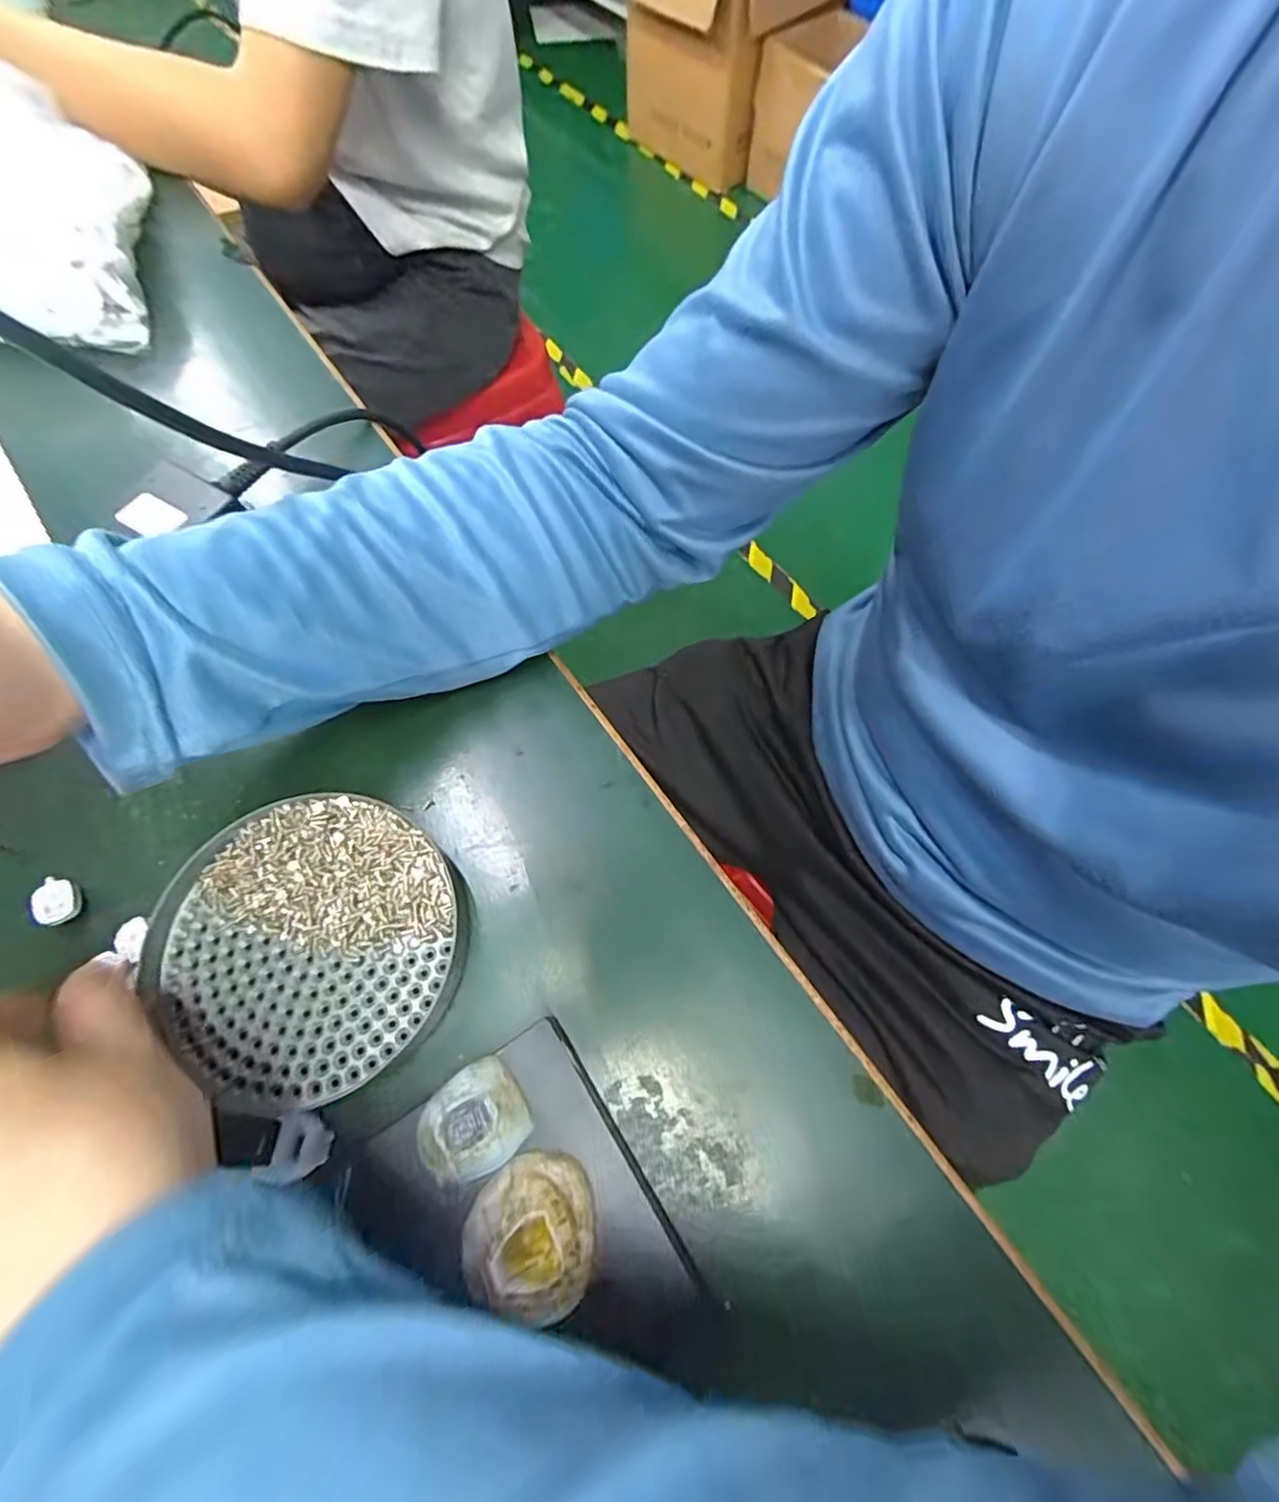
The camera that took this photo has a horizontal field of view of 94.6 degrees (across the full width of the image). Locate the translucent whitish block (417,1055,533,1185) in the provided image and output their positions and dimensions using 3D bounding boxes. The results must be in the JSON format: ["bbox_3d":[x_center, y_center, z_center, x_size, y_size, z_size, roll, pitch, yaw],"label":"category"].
[{"bbox_3d":[-0.056,0.125,0.198,0.035,0.006,0.030,-36,72,-14],"label":"translucent whitish block"}]

